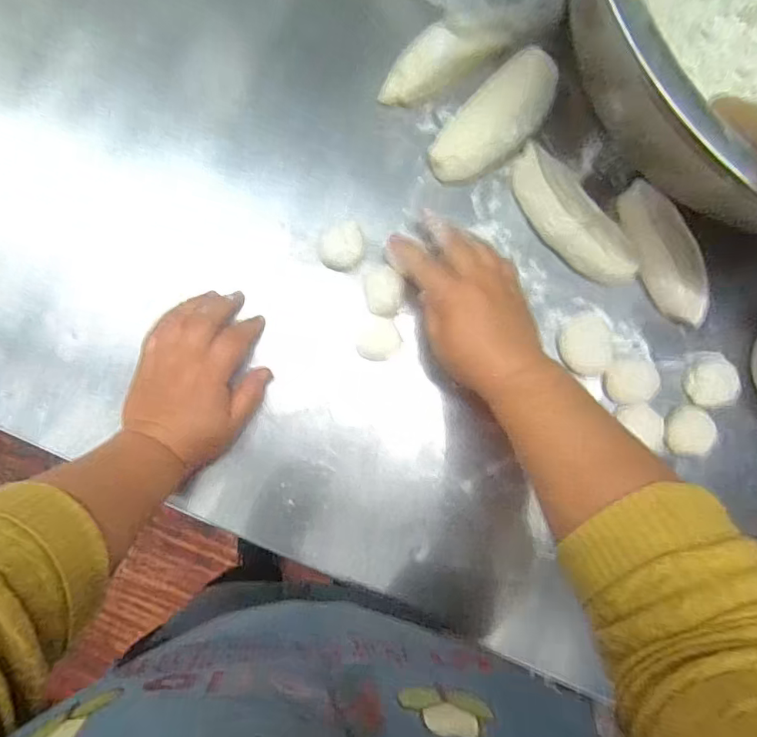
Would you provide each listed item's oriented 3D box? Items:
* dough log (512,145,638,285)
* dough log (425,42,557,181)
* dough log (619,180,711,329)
[{"bbox_3d":[0.167,-0.128,0.455,0.053,0.025,0.139,-37,93,-4],"label":"dough log"},{"bbox_3d":[0.100,-0.209,0.446,0.060,0.033,0.127,41,86,-3],"label":"dough log"},{"bbox_3d":[0.251,-0.100,0.459,0.047,0.031,0.128,-18,88,-5],"label":"dough log"}]

